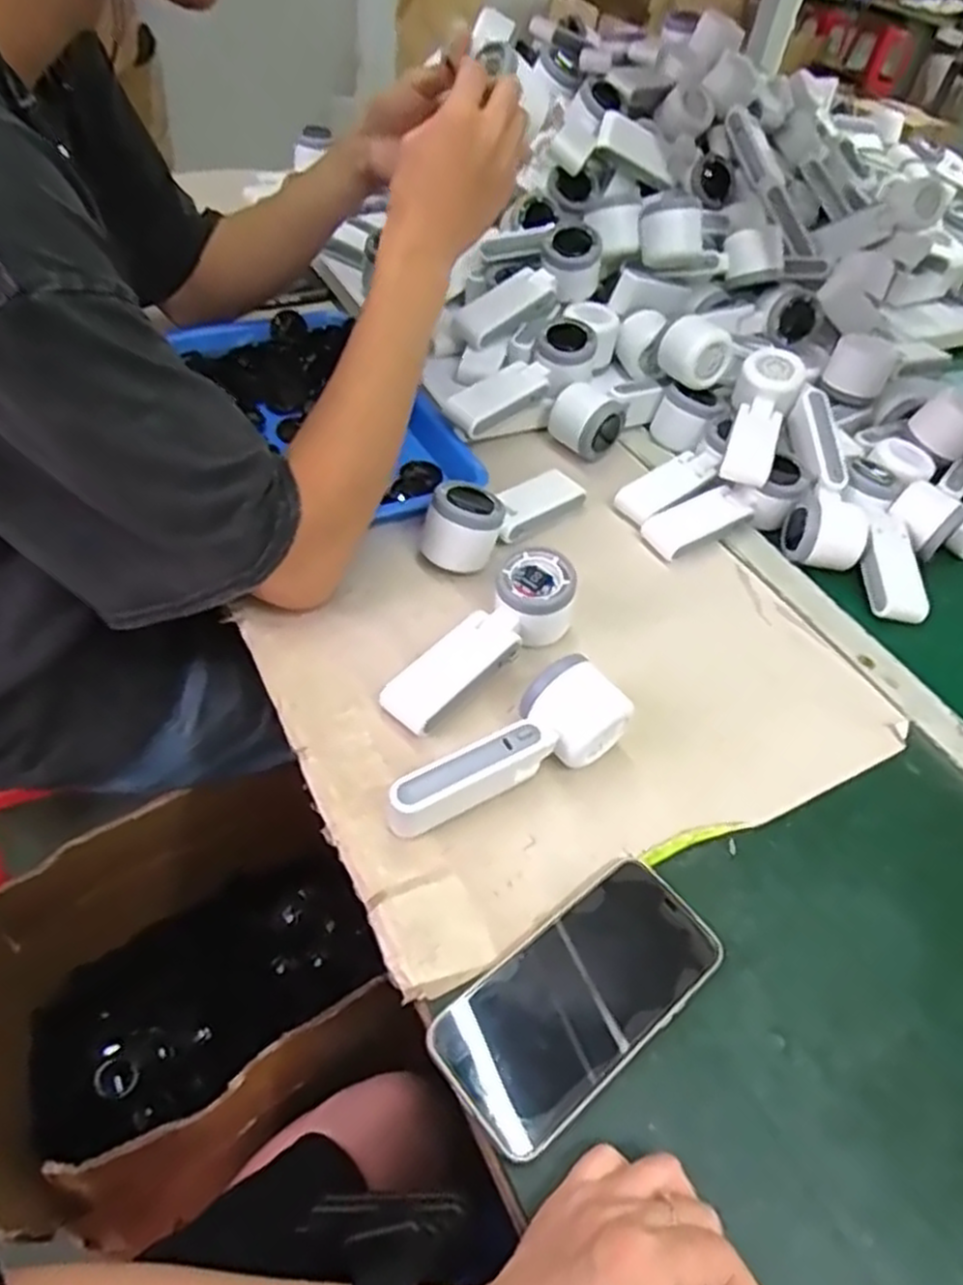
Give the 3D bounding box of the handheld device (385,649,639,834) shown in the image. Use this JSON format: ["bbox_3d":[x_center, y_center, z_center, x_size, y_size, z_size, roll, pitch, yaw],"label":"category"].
[{"bbox_3d":[0.019,0.073,0.473,0.157,0.058,0.055,-31,60,-30],"label":"handheld device"}]

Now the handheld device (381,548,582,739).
[{"bbox_3d":[0.001,-0.003,0.542,0.055,0.048,0.169,38,55,23],"label":"handheld device"}]

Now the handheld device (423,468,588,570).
[{"bbox_3d":[0.021,-0.107,0.645,0.158,0.052,0.047,-25,56,-41],"label":"handheld device"}]

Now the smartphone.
[{"bbox_3d":[0.053,0.186,0.410,0.158,0.014,0.076,-29,59,-31],"label":"smartphone"}]

